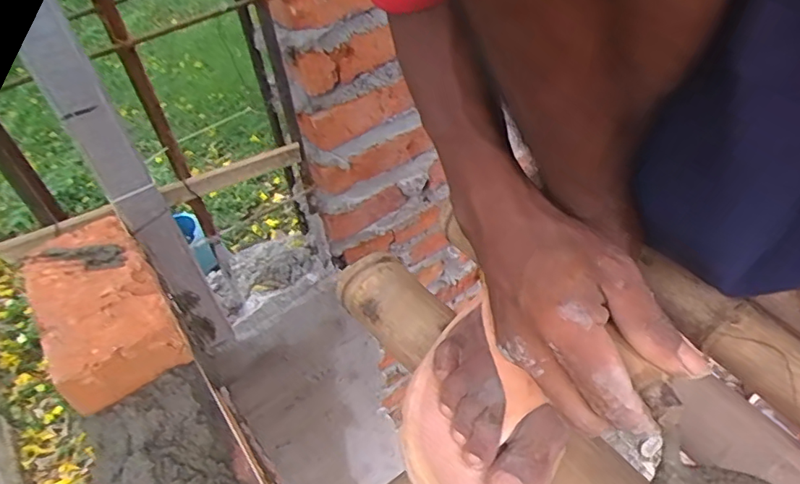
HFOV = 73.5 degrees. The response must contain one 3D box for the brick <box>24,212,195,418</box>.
[{"bbox_3d":[-0.222,0.045,0.394,0.081,0.039,0.162,-31,50,-22],"label":"brick"}]

